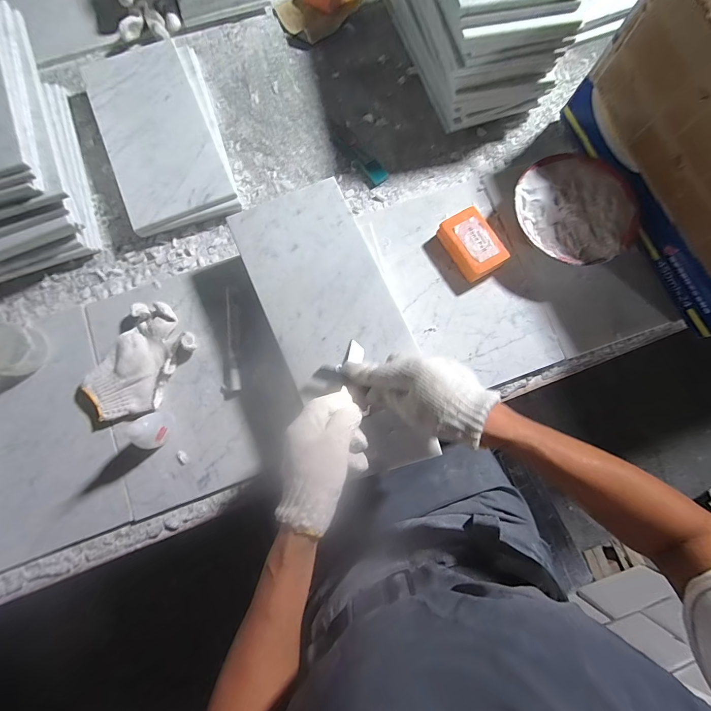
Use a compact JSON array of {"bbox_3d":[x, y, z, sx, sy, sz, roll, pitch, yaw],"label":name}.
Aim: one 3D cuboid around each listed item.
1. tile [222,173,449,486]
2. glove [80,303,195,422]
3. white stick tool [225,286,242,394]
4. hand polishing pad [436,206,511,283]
[{"bbox_3d":[-0.021,-0.040,0.423,0.149,0.015,0.365,-24,81,-6],"label":"tile"},{"bbox_3d":[-0.284,0.010,0.468,0.096,0.034,0.154,28,78,6],"label":"glove"},{"bbox_3d":[-0.170,-0.023,0.476,0.013,0.007,0.142,-10,77,-3],"label":"white stick tool"},{"bbox_3d":[0.167,-0.158,0.499,0.061,0.032,0.095,-30,79,-7],"label":"hand polishing pad"}]

